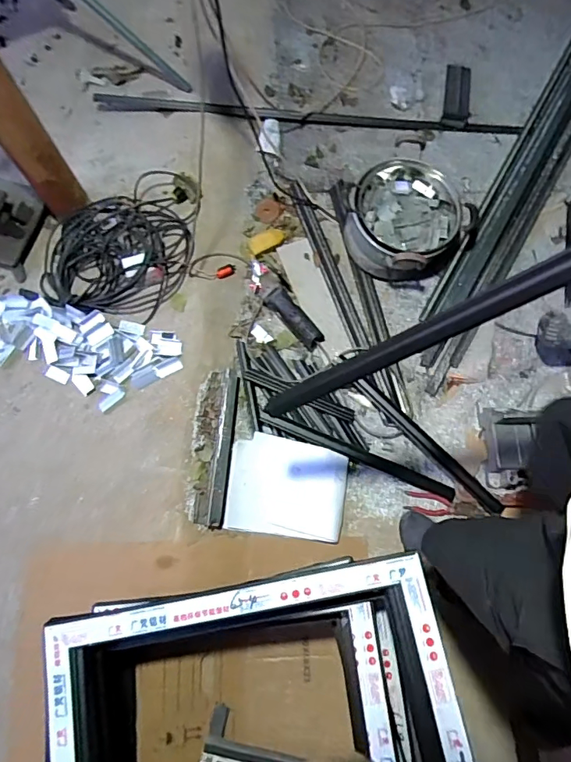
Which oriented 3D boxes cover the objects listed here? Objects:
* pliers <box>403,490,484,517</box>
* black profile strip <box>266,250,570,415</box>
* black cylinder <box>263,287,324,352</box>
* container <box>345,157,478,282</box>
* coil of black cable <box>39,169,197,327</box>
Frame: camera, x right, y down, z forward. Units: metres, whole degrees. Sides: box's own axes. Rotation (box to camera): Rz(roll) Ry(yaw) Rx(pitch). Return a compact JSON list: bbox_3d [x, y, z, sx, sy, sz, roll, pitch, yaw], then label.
[{"bbox_3d":[0.394,0.314,1.223,0.184,0.026,0.053,10,75,2],"label":"pliers"},{"bbox_3d":[0.140,-0.043,0.633,0.020,0.506,0.032,1,70,-44],"label":"black profile strip"},{"bbox_3d":[0.025,-0.172,1.314,0.059,0.052,0.188,-40,79,-11],"label":"black cylinder"},{"bbox_3d":[0.329,-0.427,1.330,0.299,0.168,0.306,0,75,-1],"label":"container"},{"bbox_3d":[-0.457,-0.386,1.330,0.400,0.091,0.405,0,75,-1],"label":"coil of black cable"}]

